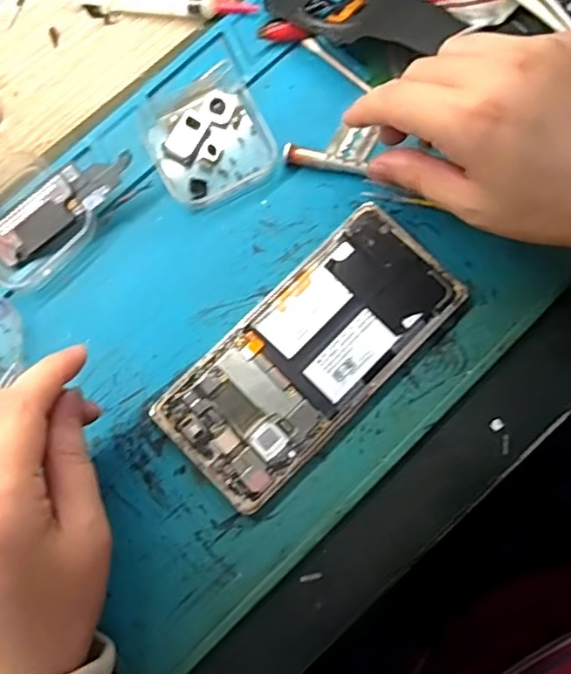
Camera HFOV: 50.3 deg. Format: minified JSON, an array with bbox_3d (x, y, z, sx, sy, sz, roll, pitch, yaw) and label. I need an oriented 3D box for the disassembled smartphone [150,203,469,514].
[{"bbox_3d":[0.013,0.008,0.319,0.161,0.010,0.075,-44,82,-7],"label":"disassembled smartphone"}]

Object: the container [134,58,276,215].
[{"bbox_3d":[-0.044,-0.113,0.342,0.064,0.014,0.076,-25,81,-4],"label":"container"}]

